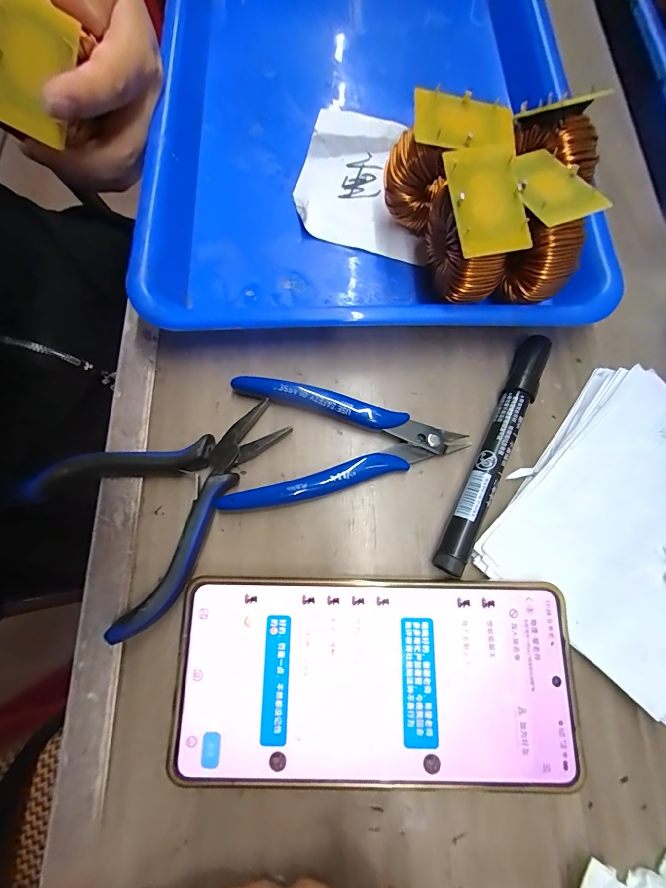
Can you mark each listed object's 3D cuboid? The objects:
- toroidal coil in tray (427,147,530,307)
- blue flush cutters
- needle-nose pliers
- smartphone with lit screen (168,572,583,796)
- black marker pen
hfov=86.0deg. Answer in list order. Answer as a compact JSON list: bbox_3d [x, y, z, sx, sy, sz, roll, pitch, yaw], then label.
[{"bbox_3d":[0.067,-0.099,0.181,0.030,0.060,0.049,-9,76,-3],"label":"toroidal coil in tray"},{"bbox_3d":[0.007,-0.002,0.181,0.118,0.013,0.064,-3,74,0],"label":"blue flush cutters"},{"bbox_3d":[-0.086,0.018,0.172,0.082,0.018,0.120,30,77,7],"label":"needle-nose pliers"},{"bbox_3d":[0.018,0.099,0.154,0.162,0.011,0.078,1,76,-1],"label":"smartphone with lit screen"},{"bbox_3d":[0.082,0.002,0.180,0.014,0.014,0.132,27,77,6],"label":"black marker pen"}]

